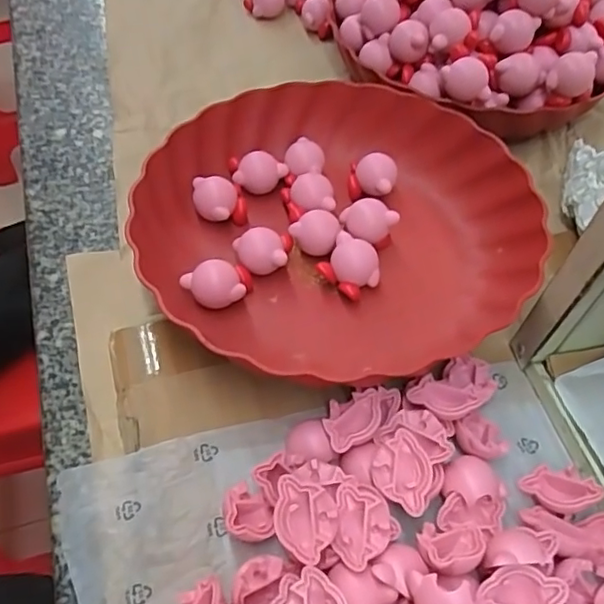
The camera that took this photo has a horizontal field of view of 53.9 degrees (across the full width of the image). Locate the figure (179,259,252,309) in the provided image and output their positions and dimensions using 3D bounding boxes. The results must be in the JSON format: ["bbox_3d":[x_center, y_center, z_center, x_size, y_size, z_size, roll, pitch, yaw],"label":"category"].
[{"bbox_3d":[-0.050,-0.008,0.359,0.041,0.029,0.024,-14,57,-12],"label":"figure"}]

